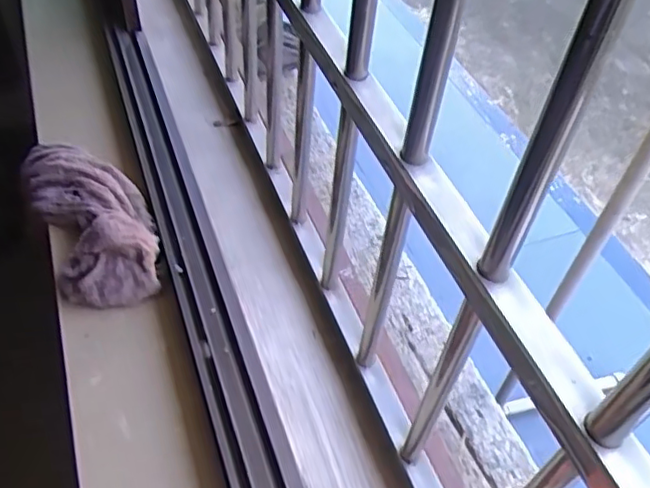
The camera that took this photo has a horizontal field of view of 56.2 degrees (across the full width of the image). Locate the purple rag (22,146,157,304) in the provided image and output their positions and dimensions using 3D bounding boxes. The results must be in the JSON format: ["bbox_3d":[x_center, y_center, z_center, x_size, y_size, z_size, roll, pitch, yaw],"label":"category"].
[{"bbox_3d":[-0.284,-0.045,0.731,0.119,0.054,0.295,-22,55,-21],"label":"purple rag"}]

